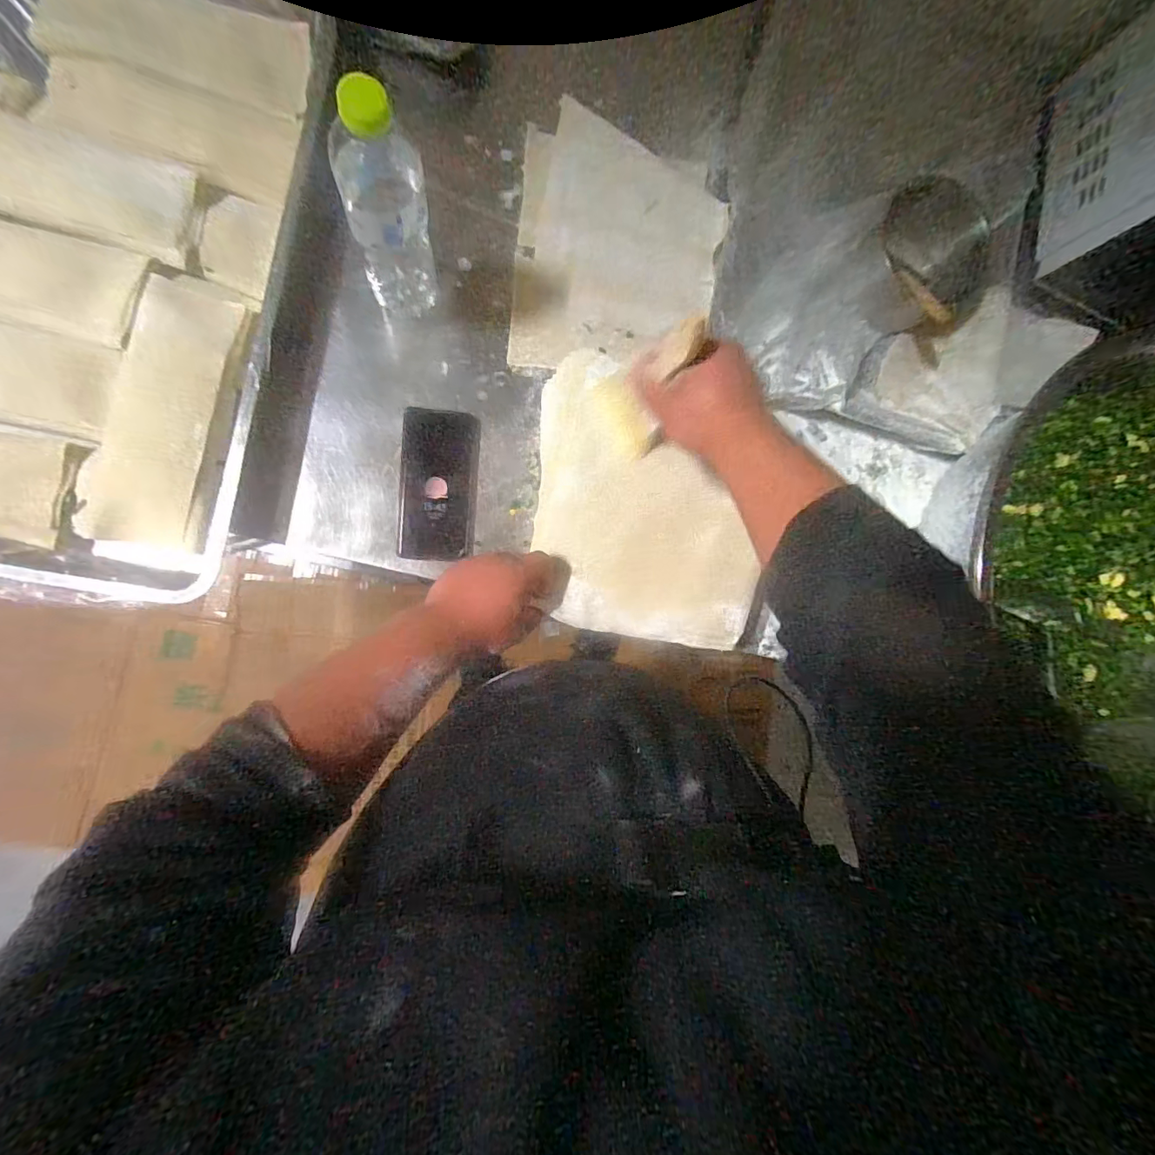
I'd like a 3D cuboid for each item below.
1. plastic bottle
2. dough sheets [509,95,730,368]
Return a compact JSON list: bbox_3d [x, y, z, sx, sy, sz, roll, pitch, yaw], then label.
[{"bbox_3d":[-0.163,-0.303,0.432,0.068,0.215,0.060,-18,94,-12],"label":"plastic bottle"},{"bbox_3d":[0.050,-0.377,0.569,0.230,0.022,0.280,5,89,-12],"label":"dough sheets"}]

